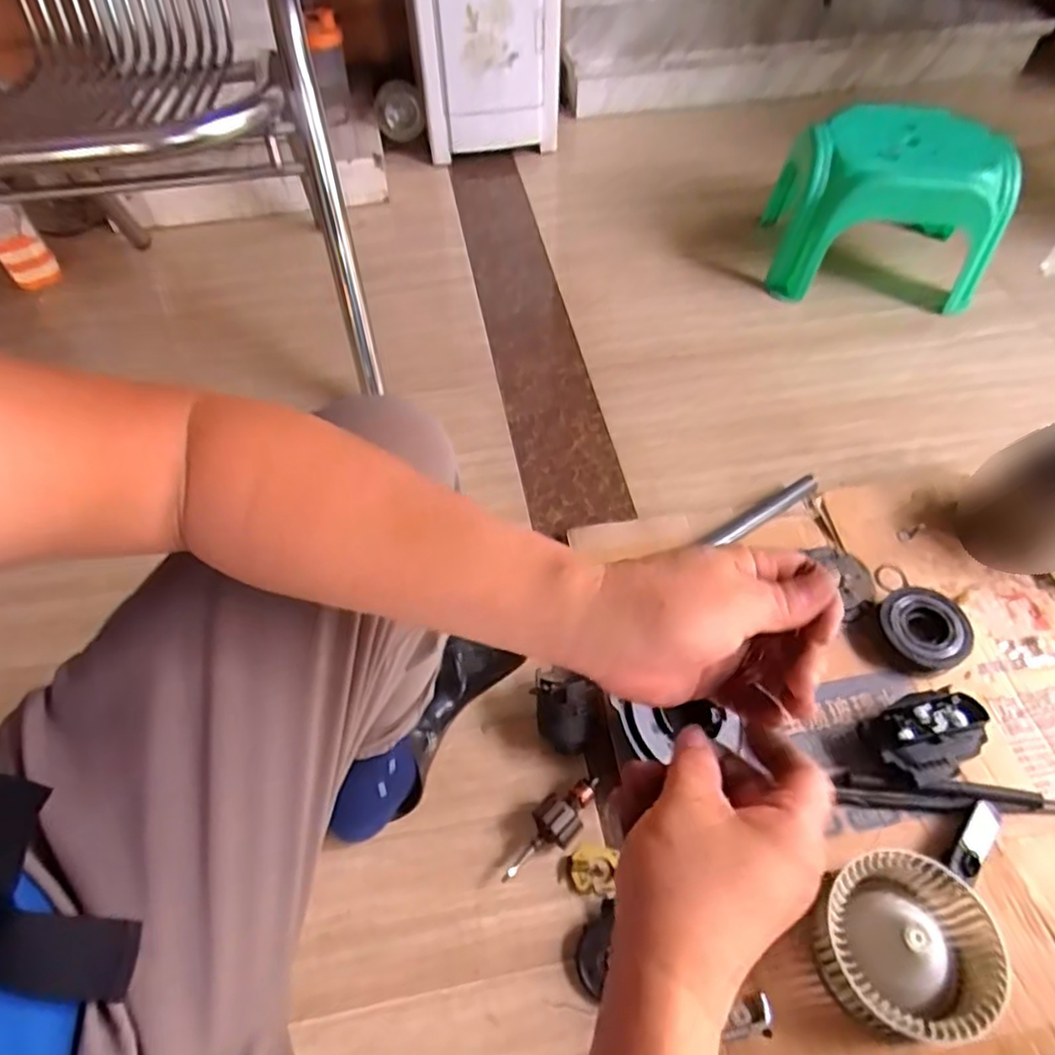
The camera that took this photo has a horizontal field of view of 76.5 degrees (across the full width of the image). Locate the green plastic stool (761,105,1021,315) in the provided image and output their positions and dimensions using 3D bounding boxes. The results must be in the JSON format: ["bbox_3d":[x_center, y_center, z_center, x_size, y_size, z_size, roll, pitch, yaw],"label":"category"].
[{"bbox_3d":[0.653,-0.591,1.222,0.370,0.218,0.300,11,55,9],"label":"green plastic stool"}]

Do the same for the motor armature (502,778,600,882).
[{"bbox_3d":[0.024,0.308,0.687,0.127,0.049,0.044,-31,59,-19],"label":"motor armature"}]

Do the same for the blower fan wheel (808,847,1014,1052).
[{"bbox_3d":[0.340,0.373,0.601,0.142,0.066,0.136,0,54,1],"label":"blower fan wheel"}]

